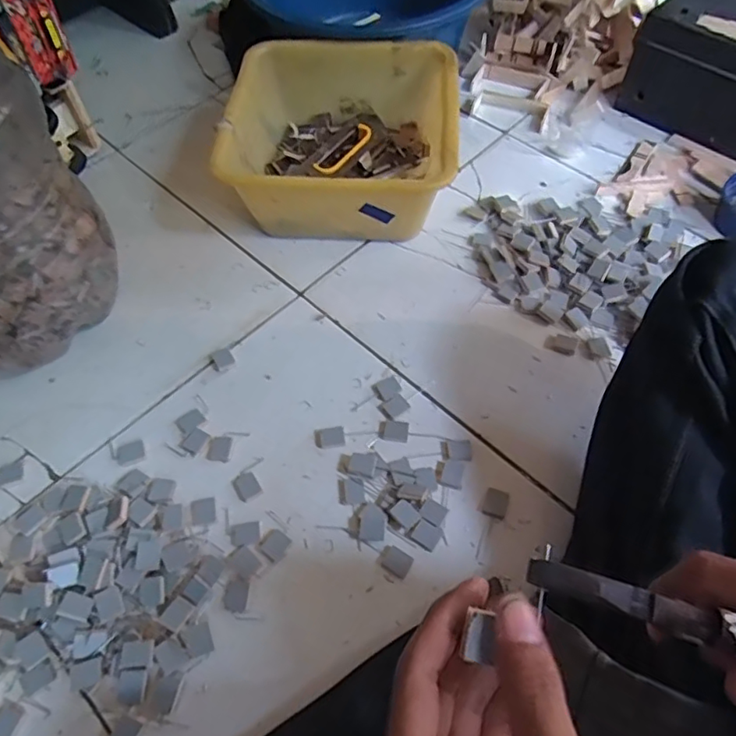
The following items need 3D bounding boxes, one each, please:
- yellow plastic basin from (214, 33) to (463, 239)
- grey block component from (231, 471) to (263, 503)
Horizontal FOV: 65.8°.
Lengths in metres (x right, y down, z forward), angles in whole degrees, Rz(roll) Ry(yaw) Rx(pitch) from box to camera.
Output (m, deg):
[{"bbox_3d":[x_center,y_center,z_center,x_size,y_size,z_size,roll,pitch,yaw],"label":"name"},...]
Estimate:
[{"bbox_3d":[-0.029,-0.279,0.719,0.261,0.129,0.257,3,59,4],"label":"yellow plastic basin"},{"bbox_3d":[-0.117,0.113,0.545,0.022,0.004,0.028,-31,63,-16],"label":"grey block component"}]

